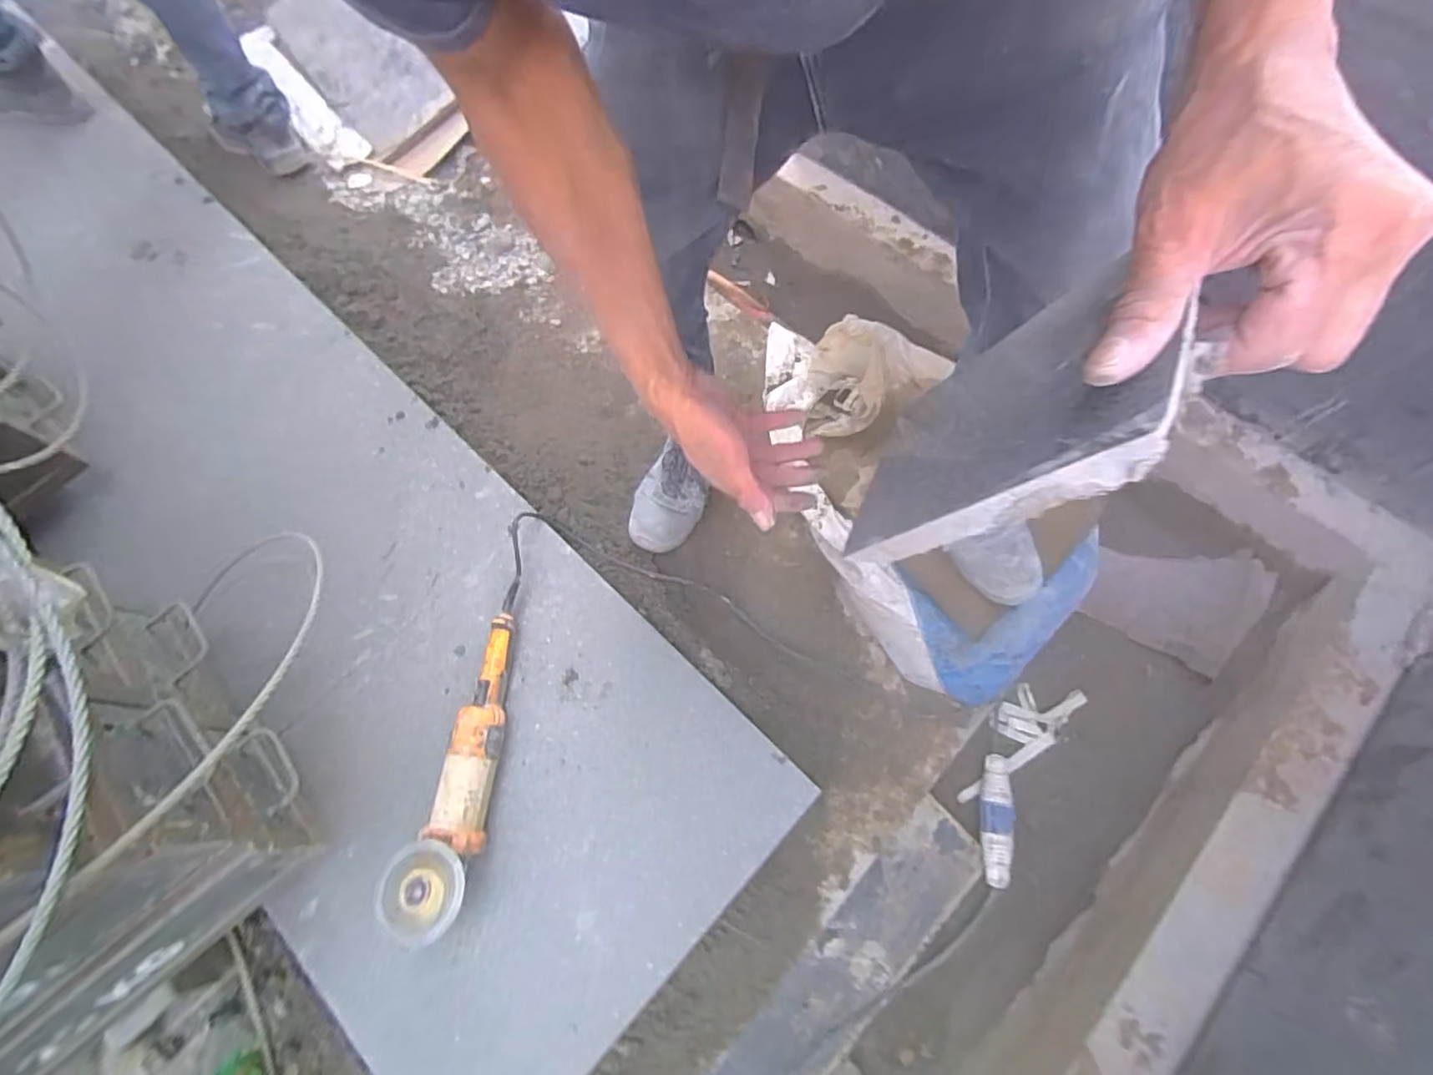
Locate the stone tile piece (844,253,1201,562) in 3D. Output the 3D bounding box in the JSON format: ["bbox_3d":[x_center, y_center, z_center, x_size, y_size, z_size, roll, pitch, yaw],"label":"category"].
[{"bbox_3d":[0.155,-0.066,0.339,0.018,0.215,0.145,33,69,-10],"label":"stone tile piece"}]

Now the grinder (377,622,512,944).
[{"bbox_3d":[-0.340,0.290,0.808,0.104,0.112,0.379,1,68,3],"label":"grinder"}]

